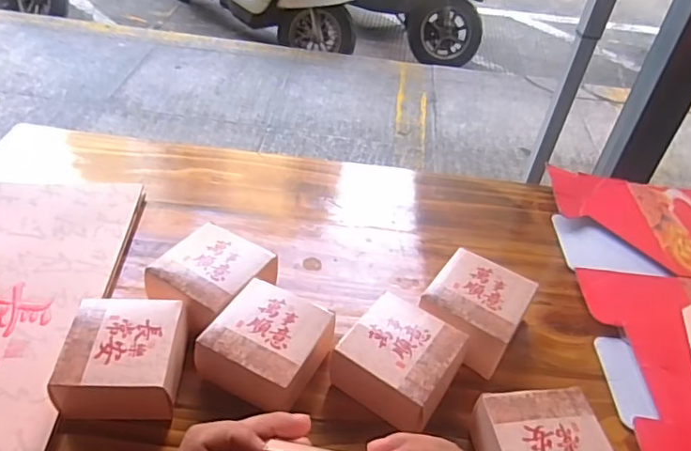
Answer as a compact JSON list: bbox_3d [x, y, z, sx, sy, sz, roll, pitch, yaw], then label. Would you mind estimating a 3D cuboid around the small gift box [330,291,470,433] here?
[{"bbox_3d":[0.046,0.116,0.469,0.086,0.054,0.085,28,46,22],"label":"small gift box"}]

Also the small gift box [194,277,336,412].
[{"bbox_3d":[-0.067,0.107,0.466,0.090,0.055,0.094,20,44,15],"label":"small gift box"}]

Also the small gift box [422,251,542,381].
[{"bbox_3d":[0.122,0.081,0.518,0.084,0.053,0.093,27,46,22],"label":"small gift box"}]

